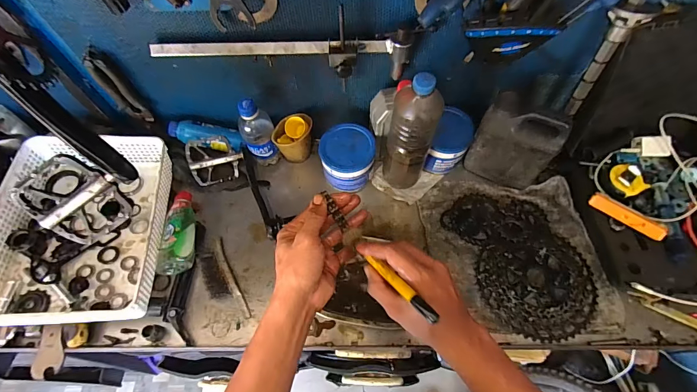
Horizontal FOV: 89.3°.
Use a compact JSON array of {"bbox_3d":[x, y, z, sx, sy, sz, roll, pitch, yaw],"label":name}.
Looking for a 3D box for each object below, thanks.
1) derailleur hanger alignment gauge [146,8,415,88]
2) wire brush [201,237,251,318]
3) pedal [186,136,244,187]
[{"bbox_3d":[-0.101,-0.210,0.543,0.399,0.116,0.055,-1,62,2],"label":"derailleur hanger alignment gauge"},{"bbox_3d":[-0.228,0.148,0.631,0.046,0.026,0.161,-27,64,-11],"label":"wire brush"},{"bbox_3d":[-0.269,-0.075,0.716,0.100,0.094,0.035,-15,31,-10],"label":"pedal"}]

